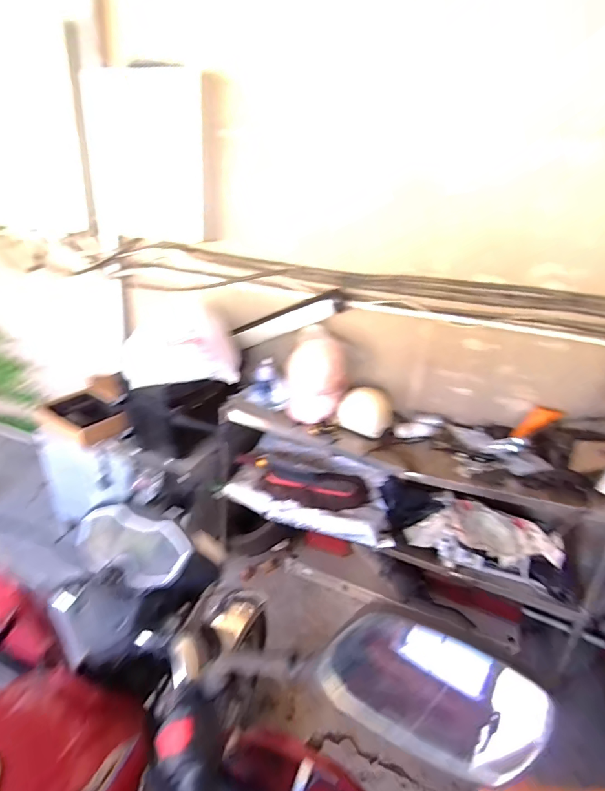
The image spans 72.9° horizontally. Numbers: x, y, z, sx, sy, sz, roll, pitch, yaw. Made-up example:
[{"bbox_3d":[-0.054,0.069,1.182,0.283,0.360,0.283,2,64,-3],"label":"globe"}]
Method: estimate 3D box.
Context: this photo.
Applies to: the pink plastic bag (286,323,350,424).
[{"bbox_3d":[0.064,-0.086,1.727,0.224,0.364,0.215,11,24,14],"label":"pink plastic bag"}]

